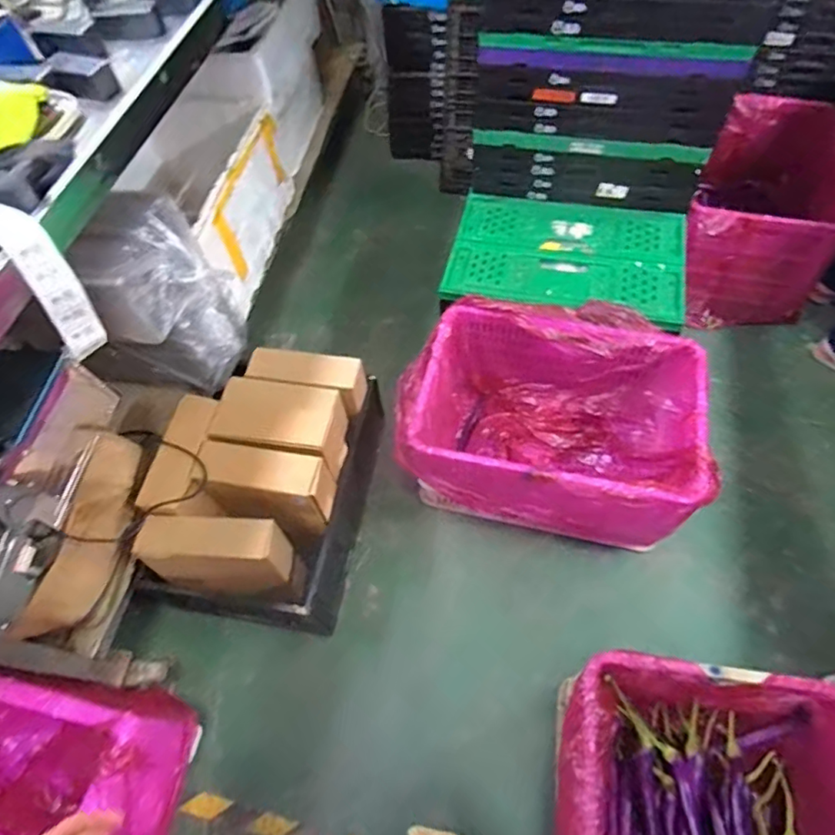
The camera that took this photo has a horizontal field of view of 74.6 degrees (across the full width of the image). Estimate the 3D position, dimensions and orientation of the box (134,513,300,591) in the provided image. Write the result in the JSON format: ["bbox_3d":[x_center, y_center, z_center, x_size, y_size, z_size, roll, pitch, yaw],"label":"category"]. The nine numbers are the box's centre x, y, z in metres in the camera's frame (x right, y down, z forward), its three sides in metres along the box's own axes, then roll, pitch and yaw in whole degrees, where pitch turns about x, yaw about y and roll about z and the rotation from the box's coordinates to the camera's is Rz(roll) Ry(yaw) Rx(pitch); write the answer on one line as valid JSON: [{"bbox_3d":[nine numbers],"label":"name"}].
[{"bbox_3d":[-0.407,0.277,1.124,0.257,0.190,0.096,-1,59,4],"label":"box"}]

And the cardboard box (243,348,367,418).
[{"bbox_3d":[-0.263,-0.092,1.313,0.268,0.105,0.104,8,60,9],"label":"cardboard box"}]

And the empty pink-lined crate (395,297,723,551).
[{"bbox_3d":[0.300,0.018,1.329,0.636,0.329,0.460,9,60,9],"label":"empty pink-lined crate"}]

